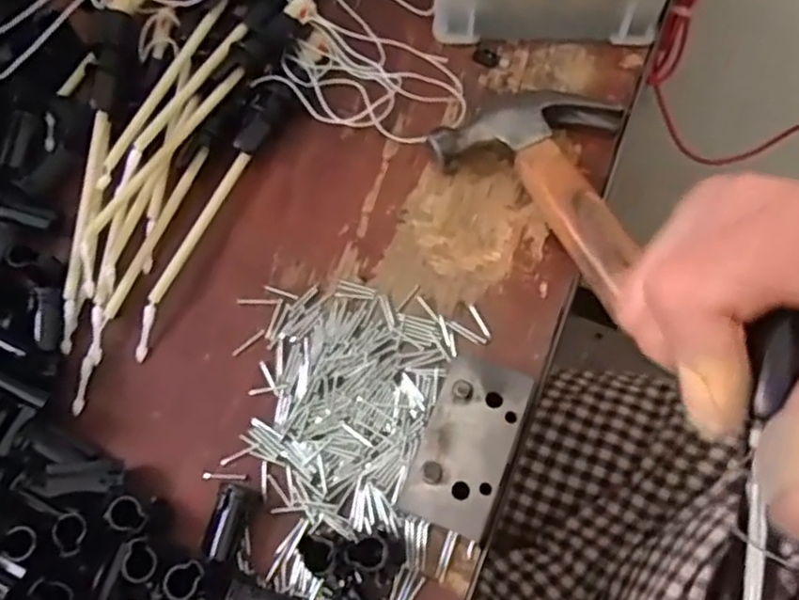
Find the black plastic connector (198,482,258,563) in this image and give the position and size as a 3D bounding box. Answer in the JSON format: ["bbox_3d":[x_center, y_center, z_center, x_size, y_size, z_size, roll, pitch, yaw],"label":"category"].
[{"bbox_3d":[-0.082,0.107,0.343,0.016,0.020,0.036,17,71,8],"label":"black plastic connector"}]

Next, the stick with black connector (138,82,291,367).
[{"bbox_3d":[-0.106,-0.050,0.398,0.018,0.015,0.175,22,72,9],"label":"stick with black connector"}]

